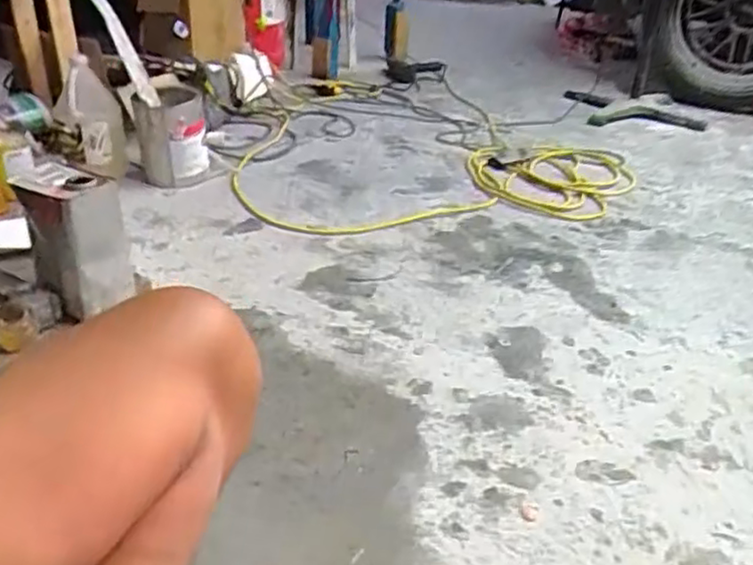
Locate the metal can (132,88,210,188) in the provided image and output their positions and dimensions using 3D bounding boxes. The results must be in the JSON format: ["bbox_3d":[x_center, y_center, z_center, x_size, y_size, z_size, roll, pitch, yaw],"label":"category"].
[{"bbox_3d":[-0.497,-0.343,1.676,0.155,0.214,0.154,-8,35,-19],"label":"metal can"}]

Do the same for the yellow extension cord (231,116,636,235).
[{"bbox_3d":[0.166,-0.304,1.850,1.076,0.029,0.672,-3,30,-10],"label":"yellow extension cord"}]

